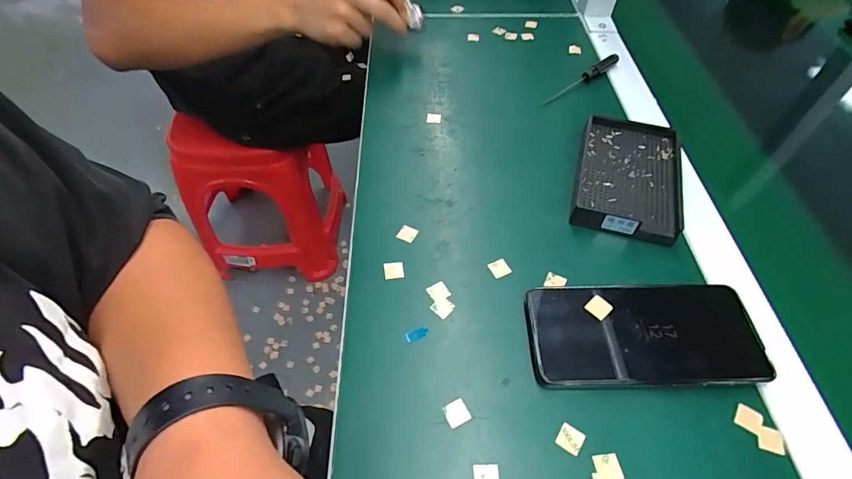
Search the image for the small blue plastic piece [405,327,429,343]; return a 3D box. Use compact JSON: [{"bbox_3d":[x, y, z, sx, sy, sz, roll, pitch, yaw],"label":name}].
[{"bbox_3d":[-0.007,0.072,0.335,0.018,0.004,0.008,-26,57,-15],"label":"small blue plastic piece"}]

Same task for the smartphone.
[{"bbox_3d":[0.158,0.070,0.327,0.161,0.010,0.077,-2,54,2],"label":"smartphone"}]

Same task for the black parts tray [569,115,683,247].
[{"bbox_3d":[0.196,-0.066,0.424,0.091,0.018,0.143,13,56,13],"label":"black parts tray"}]

